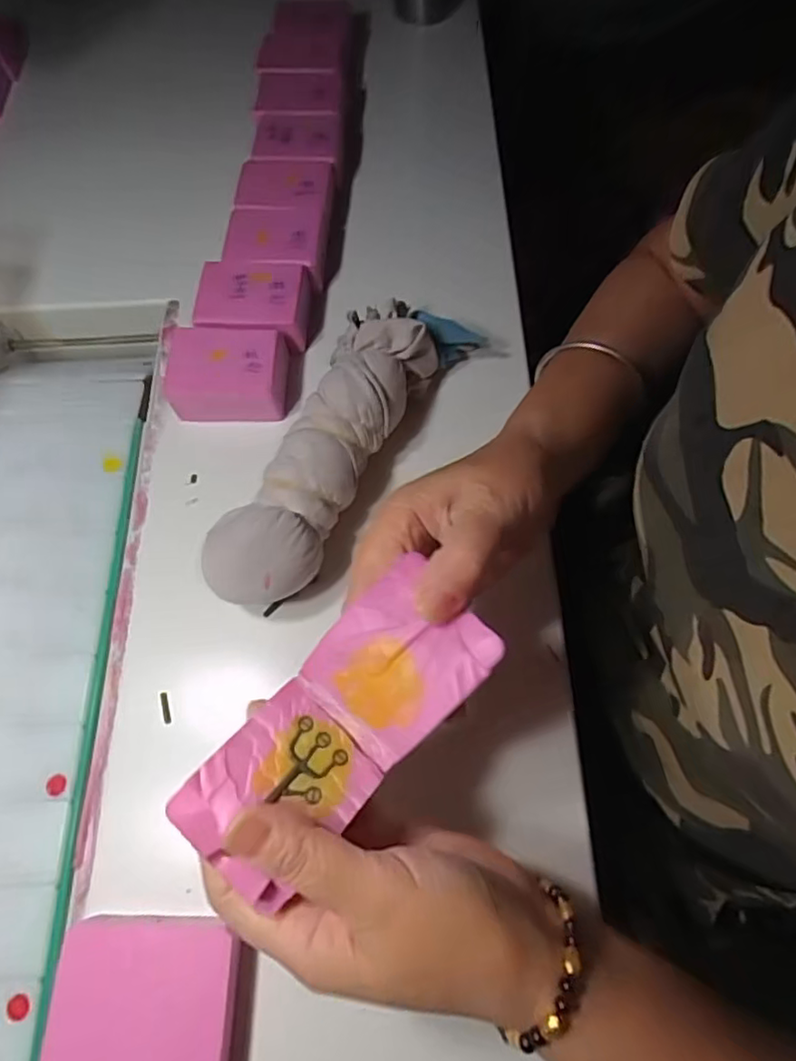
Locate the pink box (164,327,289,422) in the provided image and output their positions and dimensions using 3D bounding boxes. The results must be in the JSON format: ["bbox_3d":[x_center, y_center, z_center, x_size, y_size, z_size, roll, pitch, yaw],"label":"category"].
[{"bbox_3d":[-0.110,-0.102,0.405,0.075,0.038,0.052,-2,66,-2],"label":"pink box"}]

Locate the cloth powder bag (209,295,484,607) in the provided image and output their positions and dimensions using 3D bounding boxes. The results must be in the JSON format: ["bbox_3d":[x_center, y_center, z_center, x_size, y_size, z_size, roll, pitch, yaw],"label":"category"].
[{"bbox_3d":[-0.036,-0.052,0.371,0.065,0.060,0.219,27,69,11],"label":"cloth powder bag"}]

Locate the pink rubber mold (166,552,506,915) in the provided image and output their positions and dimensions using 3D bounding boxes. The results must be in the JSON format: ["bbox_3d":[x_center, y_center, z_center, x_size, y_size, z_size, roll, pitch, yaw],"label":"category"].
[{"bbox_3d":[-0.021,0.071,0.234,0.125,0.033,0.056,-41,72,-1],"label":"pink rubber mold"}]

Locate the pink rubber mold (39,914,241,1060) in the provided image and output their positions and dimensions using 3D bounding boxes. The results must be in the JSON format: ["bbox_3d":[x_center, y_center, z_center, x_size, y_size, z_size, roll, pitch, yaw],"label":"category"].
[{"bbox_3d":[-0.117,0.226,0.274,0.083,0.016,0.088,-1,66,-1],"label":"pink rubber mold"}]

